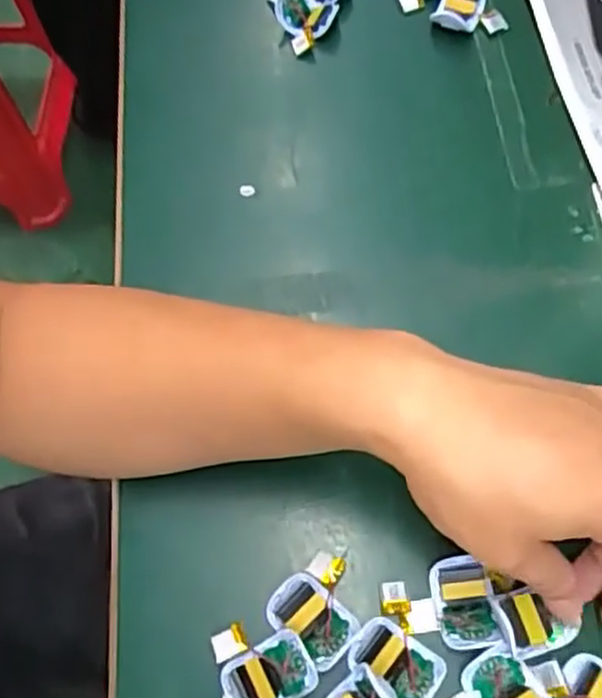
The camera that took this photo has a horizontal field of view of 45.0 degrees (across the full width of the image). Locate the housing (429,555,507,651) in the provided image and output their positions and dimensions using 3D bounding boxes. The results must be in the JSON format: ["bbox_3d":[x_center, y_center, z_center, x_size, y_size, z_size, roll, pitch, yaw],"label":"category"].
[{"bbox_3d":[0.079,0.122,0.350,0.028,0.011,0.041,-8,66,-2],"label":"housing"}]

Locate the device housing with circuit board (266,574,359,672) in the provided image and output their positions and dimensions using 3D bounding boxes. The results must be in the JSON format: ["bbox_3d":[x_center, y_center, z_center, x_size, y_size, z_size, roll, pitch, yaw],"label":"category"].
[{"bbox_3d":[0.006,0.130,0.350,0.042,0.009,0.030,37,72,17],"label":"device housing with circuit board"}]

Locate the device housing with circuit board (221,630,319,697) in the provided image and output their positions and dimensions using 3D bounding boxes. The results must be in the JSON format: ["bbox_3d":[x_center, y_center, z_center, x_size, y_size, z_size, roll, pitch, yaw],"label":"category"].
[{"bbox_3d":[-0.014,0.153,0.339,0.043,0.009,0.029,-27,68,-10],"label":"device housing with circuit board"}]

